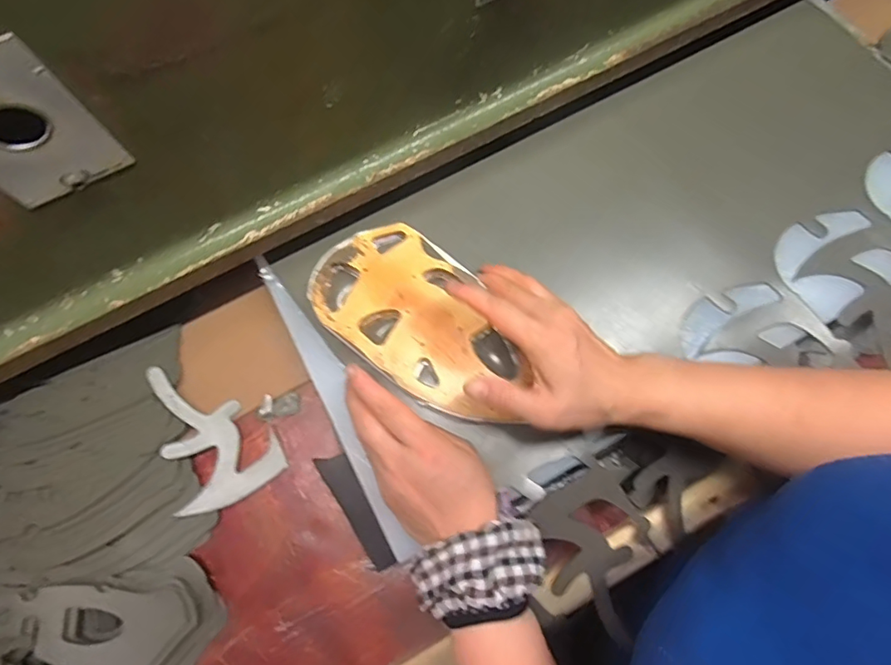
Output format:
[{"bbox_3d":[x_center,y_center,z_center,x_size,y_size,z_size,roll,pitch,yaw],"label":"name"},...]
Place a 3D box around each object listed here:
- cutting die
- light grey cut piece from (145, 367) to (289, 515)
[{"bbox_3d":[-0.016,-0.010,0.411,0.180,0.016,0.104,38,80,10],"label":"cutting die"},{"bbox_3d":[-0.190,0.082,0.444,0.086,0.007,0.121,-14,80,-20],"label":"light grey cut piece"}]

